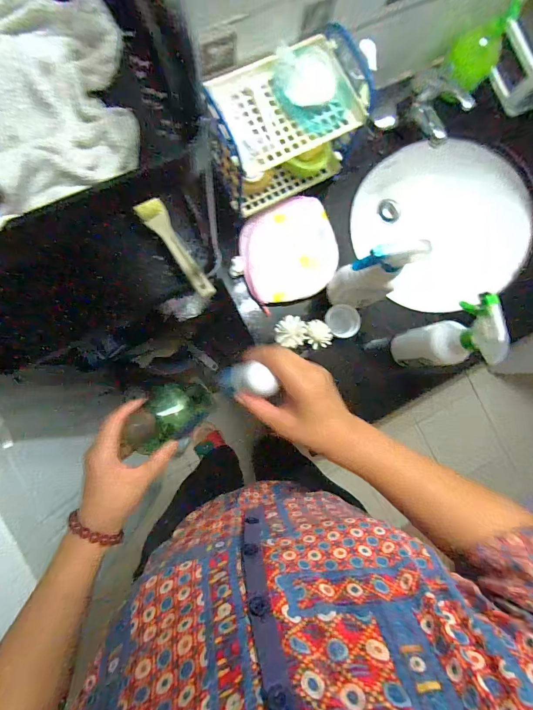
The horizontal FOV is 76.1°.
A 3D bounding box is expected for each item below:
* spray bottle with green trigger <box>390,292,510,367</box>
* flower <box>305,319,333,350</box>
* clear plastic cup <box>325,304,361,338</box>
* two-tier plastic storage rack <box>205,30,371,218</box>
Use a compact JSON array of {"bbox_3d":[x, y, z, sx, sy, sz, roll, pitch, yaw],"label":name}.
[{"bbox_3d":[0.281,-0.027,0.550,0.056,0.247,0.086,-16,88,-8],"label":"spray bottle with green trigger"},{"bbox_3d":[0.086,-0.034,0.553,0.047,0.021,0.045,0,86,-7],"label":"flower"},{"bbox_3d":[0.137,-0.061,0.618,0.064,0.026,0.058,-3,87,-7],"label":"clear plastic cup"},{"bbox_3d":[0.023,-0.361,0.552,0.229,0.162,0.136,-28,90,-8],"label":"two-tier plastic storage rack"}]

